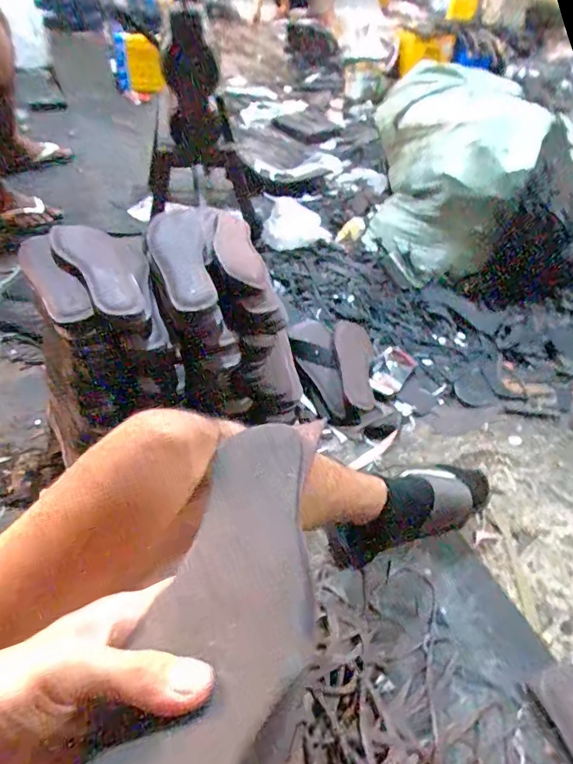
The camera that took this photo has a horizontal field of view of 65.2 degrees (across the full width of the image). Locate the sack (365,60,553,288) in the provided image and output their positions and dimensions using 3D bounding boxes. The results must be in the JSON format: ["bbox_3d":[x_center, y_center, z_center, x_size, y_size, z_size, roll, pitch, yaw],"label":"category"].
[{"bbox_3d":[0.410,-0.569,1.197,0.343,0.345,0.561,10,47,4],"label":"sack"}]

